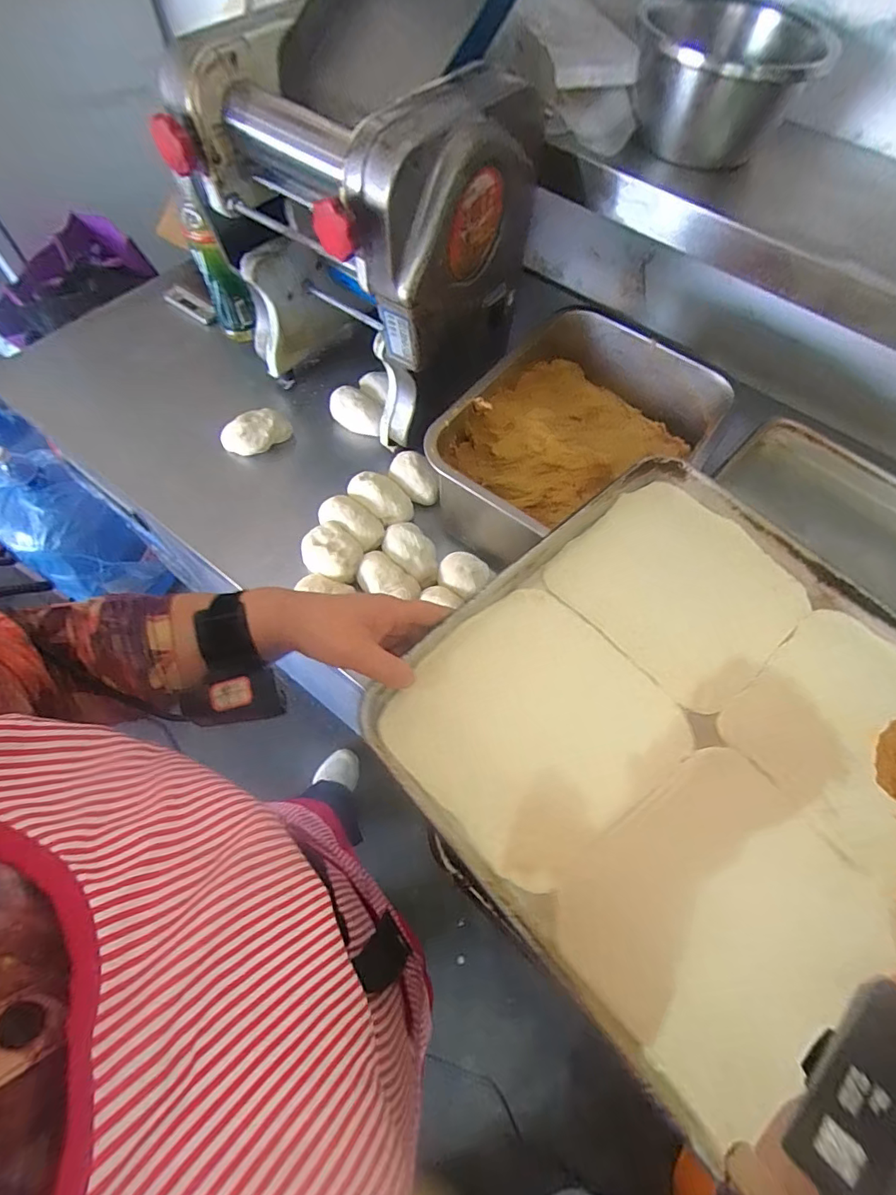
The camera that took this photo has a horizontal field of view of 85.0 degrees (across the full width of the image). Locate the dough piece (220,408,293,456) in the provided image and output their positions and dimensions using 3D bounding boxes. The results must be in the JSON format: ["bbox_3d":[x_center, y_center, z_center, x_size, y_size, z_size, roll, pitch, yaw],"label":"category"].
[{"bbox_3d":[-0.273,-0.234,0.686,0.062,0.037,0.088,41,68,15],"label":"dough piece"}]

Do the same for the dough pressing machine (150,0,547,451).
[{"bbox_3d":[-0.064,-0.454,0.580,0.291,0.397,0.361,34,67,13],"label":"dough pressing machine"}]

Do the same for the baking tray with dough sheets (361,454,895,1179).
[{"bbox_3d":[0.270,0.175,0.355,0.390,0.028,0.593,-38,72,-20],"label":"baking tray with dough sheets"}]

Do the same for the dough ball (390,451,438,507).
[{"bbox_3d":[-0.045,-0.162,0.665,0.054,0.036,0.084,-38,72,-20],"label":"dough ball"}]

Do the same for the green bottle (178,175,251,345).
[{"bbox_3d":[-0.331,-0.471,0.707,0.063,0.191,0.048,-20,67,-13],"label":"green bottle"}]

